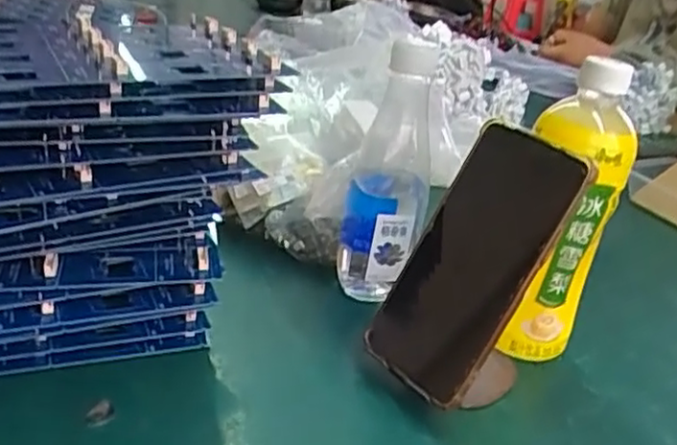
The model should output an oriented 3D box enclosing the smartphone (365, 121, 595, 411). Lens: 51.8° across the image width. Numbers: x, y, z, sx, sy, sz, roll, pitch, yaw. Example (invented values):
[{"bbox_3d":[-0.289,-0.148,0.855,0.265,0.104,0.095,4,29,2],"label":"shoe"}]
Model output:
[{"bbox_3d":[0.080,0.024,0.414,0.015,0.162,0.075,20,12,-46],"label":"smartphone"}]

